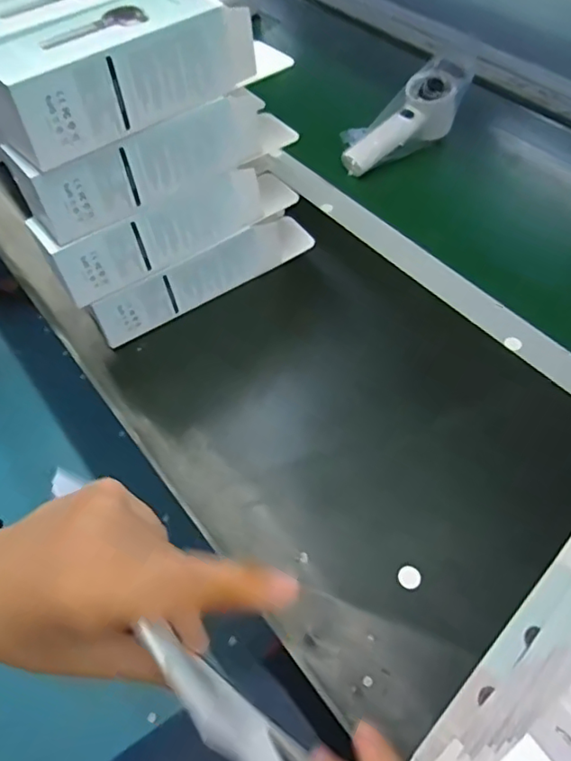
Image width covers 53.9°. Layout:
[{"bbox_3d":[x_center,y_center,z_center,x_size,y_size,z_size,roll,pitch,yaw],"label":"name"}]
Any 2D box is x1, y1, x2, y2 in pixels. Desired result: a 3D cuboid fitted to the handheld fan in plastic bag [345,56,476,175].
[{"bbox_3d":[0.147,-0.313,0.663,0.199,0.057,0.062,-40,62,-6],"label":"handheld fan in plastic bag"}]

